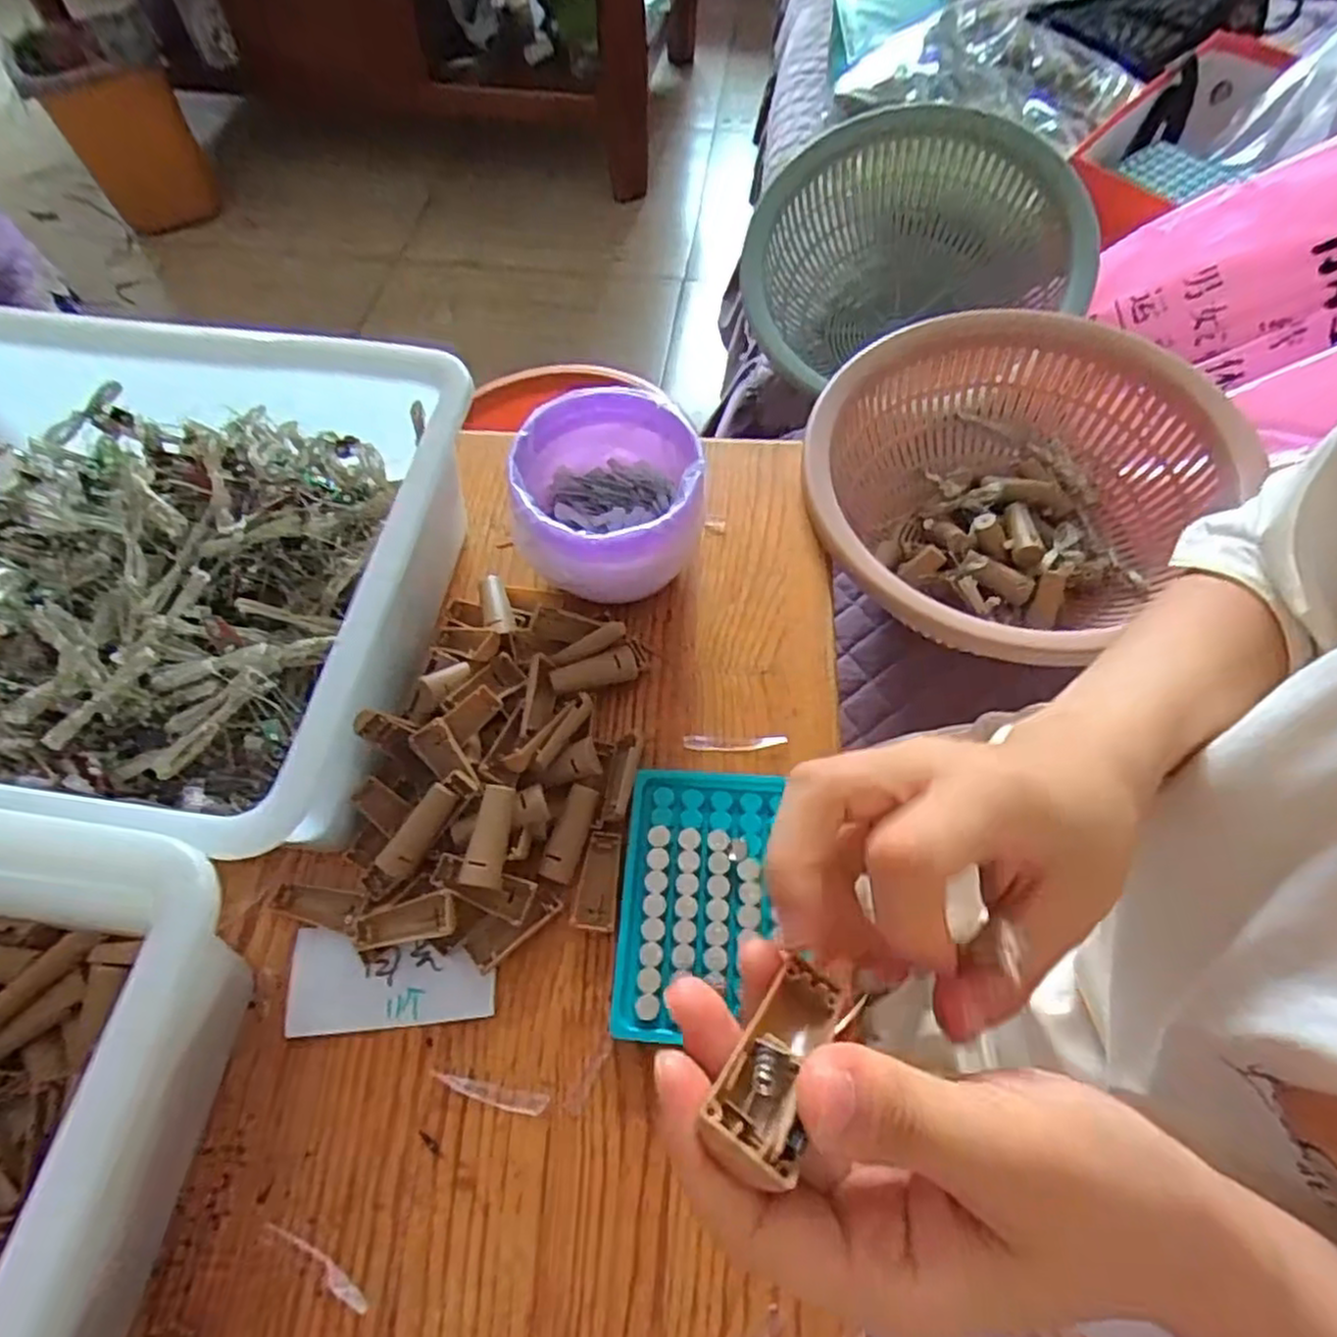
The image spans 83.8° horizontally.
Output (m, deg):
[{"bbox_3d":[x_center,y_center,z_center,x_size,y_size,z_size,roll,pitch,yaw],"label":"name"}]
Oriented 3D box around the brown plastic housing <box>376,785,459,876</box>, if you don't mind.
[{"bbox_3d":[-0.124,0.081,0.373,0.017,0.010,0.049,37,81,-7],"label":"brown plastic housing"}]

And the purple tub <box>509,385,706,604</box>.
[{"bbox_3d":[-0.034,-0.094,0.451,0.103,0.091,0.103,-2,60,1],"label":"purple tub"}]

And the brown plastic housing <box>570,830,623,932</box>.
[{"bbox_3d":[-0.037,0.110,0.387,0.021,0.011,0.049,3,60,3],"label":"brown plastic housing"}]

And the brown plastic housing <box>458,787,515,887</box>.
[{"bbox_3d":[-0.089,0.082,0.369,0.019,0.008,0.048,4,60,4],"label":"brown plastic housing"}]

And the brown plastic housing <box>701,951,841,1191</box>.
[{"bbox_3d":[0.025,0.087,0.165,0.019,0.014,0.048,25,25,15],"label":"brown plastic housing"}]

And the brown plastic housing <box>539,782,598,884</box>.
[{"bbox_3d":[-0.052,0.086,0.392,0.017,0.011,0.050,14,62,10],"label":"brown plastic housing"}]

